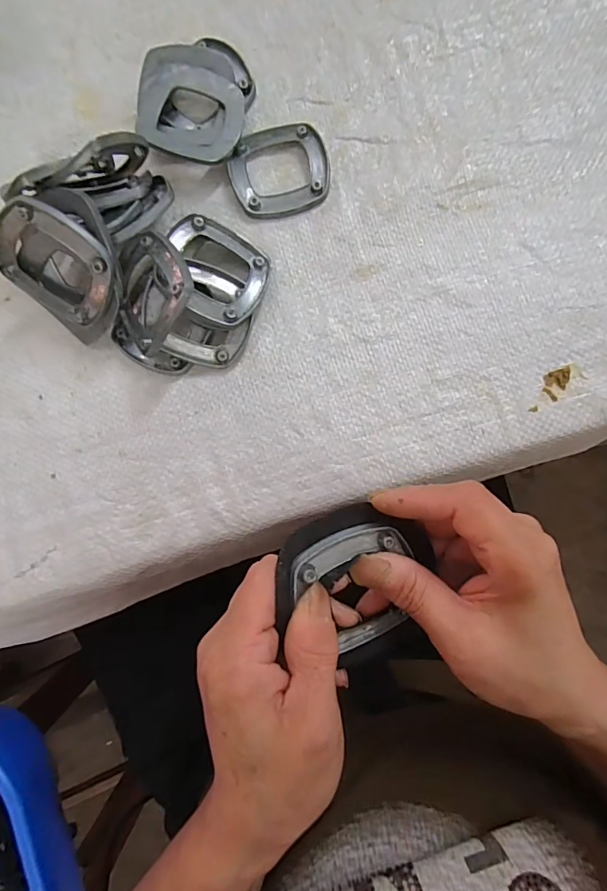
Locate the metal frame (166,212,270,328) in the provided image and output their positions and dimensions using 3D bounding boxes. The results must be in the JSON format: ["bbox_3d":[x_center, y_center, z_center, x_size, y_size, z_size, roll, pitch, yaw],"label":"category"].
[{"bbox_3d":[-0.052,-0.101,0.263,0.059,0.007,0.060,27,77,-16],"label":"metal frame"}]

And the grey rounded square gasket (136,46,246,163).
[{"bbox_3d":[-0.070,-0.210,0.276,0.065,0.007,0.071,5,86,1],"label":"grey rounded square gasket"}]

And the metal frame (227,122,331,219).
[{"bbox_3d":[-0.015,-0.174,0.284,0.061,0.008,0.056,-9,85,1],"label":"metal frame"}]

